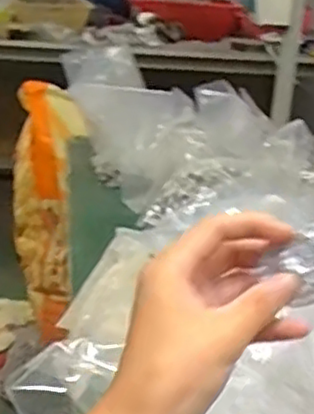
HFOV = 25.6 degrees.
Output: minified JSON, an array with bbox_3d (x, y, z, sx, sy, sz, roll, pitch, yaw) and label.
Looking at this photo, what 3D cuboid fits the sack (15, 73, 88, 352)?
[{"bbox_3d":[-0.272,0.032,1.670,0.204,0.648,0.081,13,20,23],"label":"sack"}]

